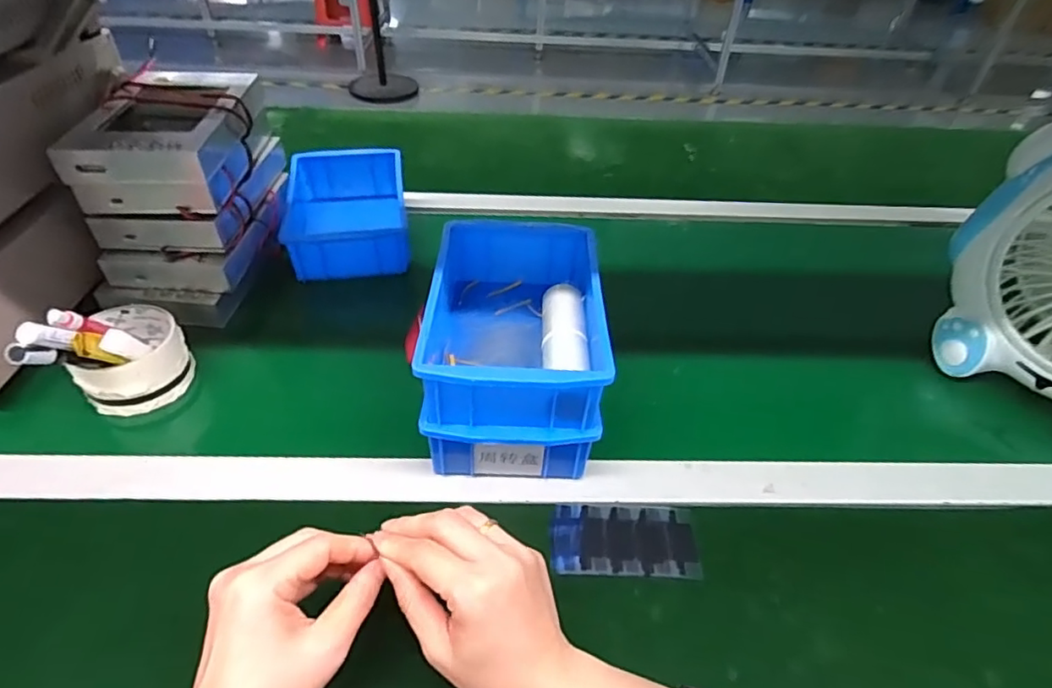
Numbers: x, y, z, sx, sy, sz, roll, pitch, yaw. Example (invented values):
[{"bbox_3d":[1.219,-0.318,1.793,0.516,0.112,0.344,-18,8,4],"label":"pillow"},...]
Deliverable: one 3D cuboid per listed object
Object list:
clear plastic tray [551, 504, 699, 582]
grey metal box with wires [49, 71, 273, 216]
[{"bbox_3d":[0.075,0.148,0.436,0.108,0.005,0.057,3,43,0],"label":"clear plastic tray"},{"bbox_3d":[-0.345,-0.206,0.578,0.129,0.069,0.194,-1,43,-4],"label":"grey metal box with wires"}]

